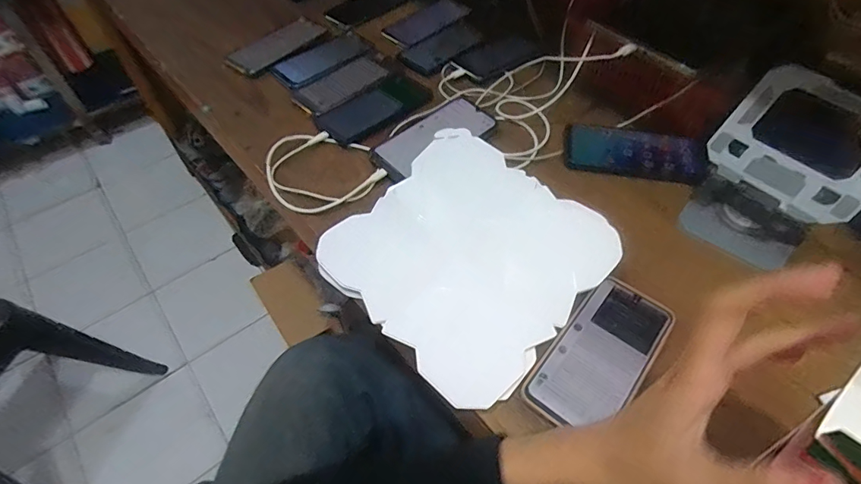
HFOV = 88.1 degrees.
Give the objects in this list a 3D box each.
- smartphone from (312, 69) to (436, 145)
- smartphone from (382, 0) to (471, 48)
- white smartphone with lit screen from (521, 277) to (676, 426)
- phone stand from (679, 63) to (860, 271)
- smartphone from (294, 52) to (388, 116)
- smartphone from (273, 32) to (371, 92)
[{"bbox_3d":[-0.081,-0.198,0.658,0.168,0.011,0.090,-35,60,-23],"label":"smartphone"},{"bbox_3d":[-0.010,-0.394,0.800,0.070,0.012,0.168,38,62,25],"label":"smartphone"},{"bbox_3d":[0.164,0.105,0.423,0.082,0.008,0.168,33,60,23],"label":"white smartphone with lit screen"},{"bbox_3d":[0.374,-0.072,0.478,0.118,0.152,0.152,-37,61,-24],"label":"phone stand"},{"bbox_3d":[-0.140,-0.245,0.688,0.076,0.009,0.149,38,62,25],"label":"smartphone"},{"bbox_3d":[-0.181,-0.300,0.734,0.163,0.012,0.087,-38,61,-25],"label":"smartphone"}]

